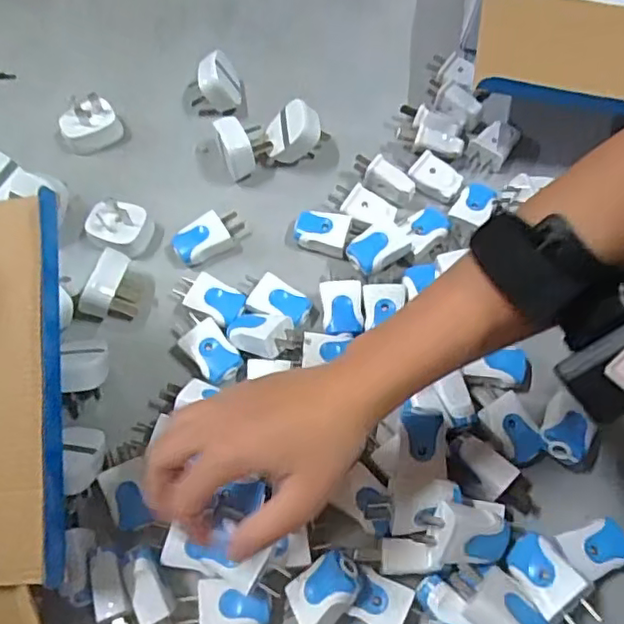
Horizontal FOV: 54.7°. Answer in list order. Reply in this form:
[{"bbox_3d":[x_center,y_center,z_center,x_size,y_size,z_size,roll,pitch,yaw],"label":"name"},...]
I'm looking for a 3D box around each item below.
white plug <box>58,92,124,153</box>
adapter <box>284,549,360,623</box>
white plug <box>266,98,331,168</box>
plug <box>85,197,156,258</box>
[{"bbox_3d":[-0.196,-0.167,0.533,0.050,0.027,0.038,-29,67,-11],"label":"white plug"},{"bbox_3d":[0.008,0.164,0.355,0.043,0.021,0.033,-46,49,9],"label":"adapter"},{"bbox_3d":[-0.012,-0.152,0.522,0.049,0.044,0.040,-28,64,32],"label":"white plug"},{"bbox_3d":[-0.155,-0.069,0.485,0.043,0.030,0.040,18,66,10],"label":"plug"}]

